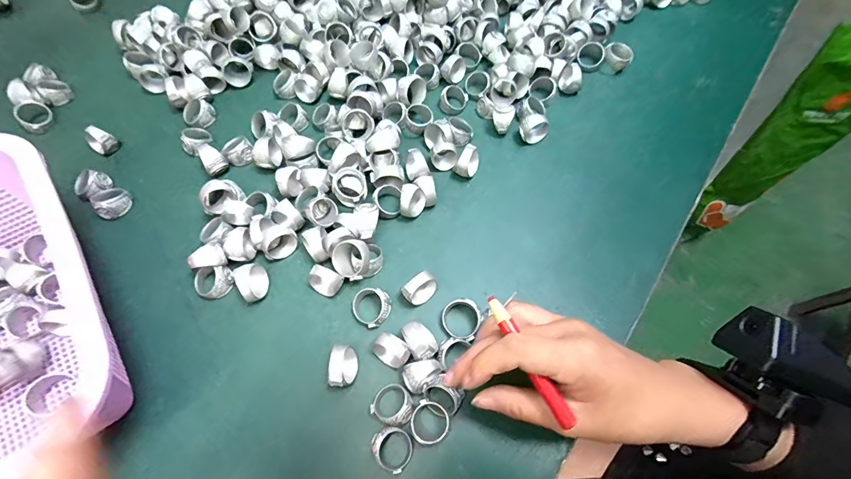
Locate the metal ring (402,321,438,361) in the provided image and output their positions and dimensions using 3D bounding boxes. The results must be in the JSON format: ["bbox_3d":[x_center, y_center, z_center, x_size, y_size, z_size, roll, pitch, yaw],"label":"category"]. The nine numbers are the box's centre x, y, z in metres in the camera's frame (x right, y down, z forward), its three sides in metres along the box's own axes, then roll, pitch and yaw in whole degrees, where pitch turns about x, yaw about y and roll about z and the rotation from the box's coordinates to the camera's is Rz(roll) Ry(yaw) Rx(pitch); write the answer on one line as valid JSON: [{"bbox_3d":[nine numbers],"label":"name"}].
[{"bbox_3d":[-0.004,0.070,0.272,0.017,0.026,0.025,-27,69,-14],"label":"metal ring"}]

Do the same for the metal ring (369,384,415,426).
[{"bbox_3d":[-0.020,0.108,0.259,0.026,0.015,0.024,1,65,-2],"label":"metal ring"}]

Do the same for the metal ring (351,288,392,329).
[{"bbox_3d":[-0.038,0.048,0.287,0.027,0.015,0.027,1,65,-2],"label":"metal ring"}]

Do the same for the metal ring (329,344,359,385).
[{"bbox_3d":[-0.054,0.083,0.266,0.015,0.023,0.028,-1,65,-3],"label":"metal ring"}]

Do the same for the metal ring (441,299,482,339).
[{"bbox_3d":[0.026,0.056,0.283,0.027,0.018,0.026,1,65,-2],"label":"metal ring"}]

